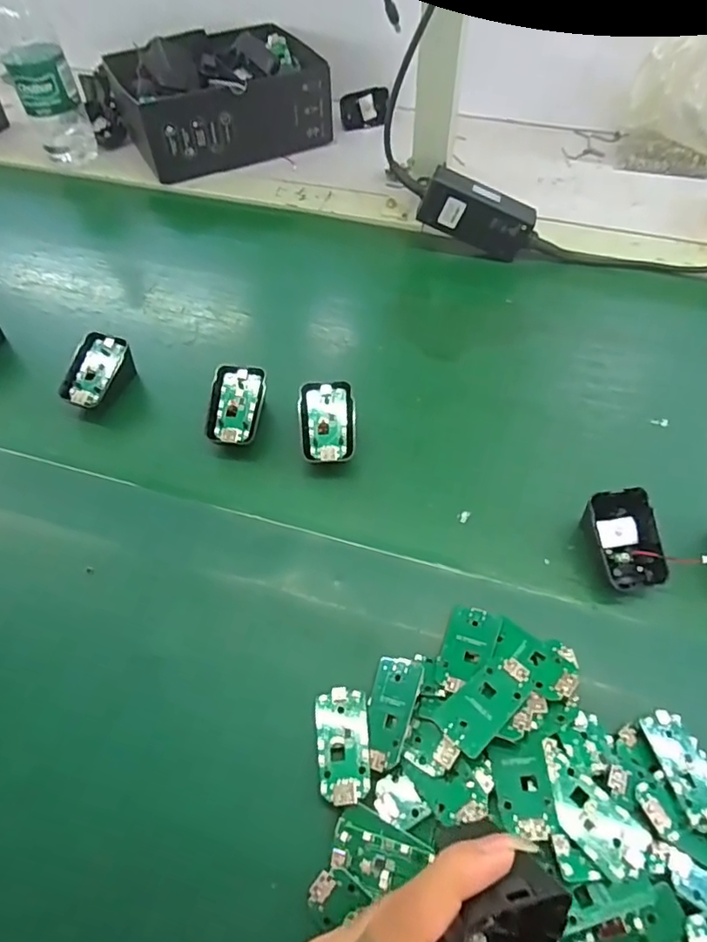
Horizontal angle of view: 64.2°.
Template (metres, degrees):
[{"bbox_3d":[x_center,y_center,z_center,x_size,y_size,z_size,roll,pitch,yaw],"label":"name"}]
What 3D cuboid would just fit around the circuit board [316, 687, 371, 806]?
[{"bbox_3d":[-0.006,0.164,0.340,0.031,0.005,0.064,-8,50,3],"label":"circuit board"}]

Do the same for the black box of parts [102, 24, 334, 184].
[{"bbox_3d":[-0.167,-0.483,0.727,0.237,0.094,0.173,-22,57,-14],"label":"black box of parts"}]

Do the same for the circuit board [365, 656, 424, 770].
[{"bbox_3d":[0.022,0.147,0.344,0.028,0.005,0.063,8,63,26],"label":"circuit board"}]

